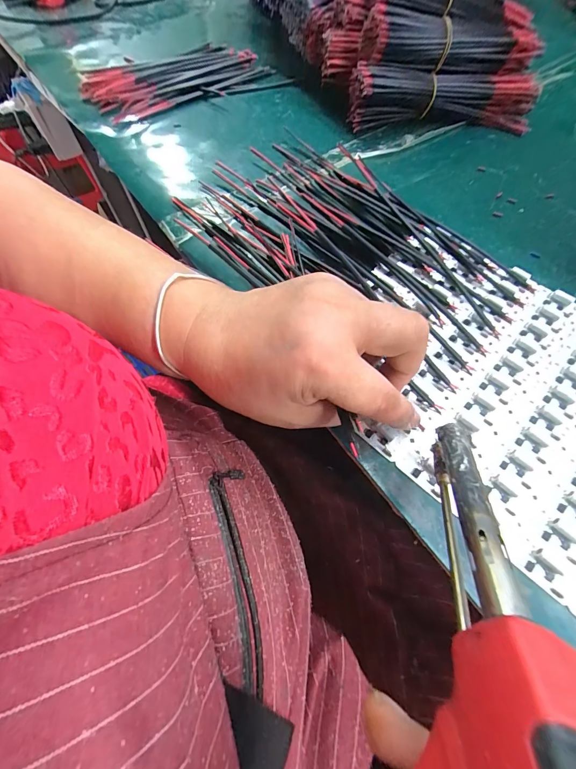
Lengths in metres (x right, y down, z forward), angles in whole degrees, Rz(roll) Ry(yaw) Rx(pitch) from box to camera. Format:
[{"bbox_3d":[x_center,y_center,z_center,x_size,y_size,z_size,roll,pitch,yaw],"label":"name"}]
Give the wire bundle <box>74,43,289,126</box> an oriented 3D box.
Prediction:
[{"bbox_3d":[-0.126,-0.367,0.401,0.216,0.020,0.104,-26,66,-11],"label":"wire bundle"}]

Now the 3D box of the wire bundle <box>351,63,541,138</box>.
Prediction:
[{"bbox_3d":[0.165,-0.301,0.354,0.197,0.049,0.042,-3,62,-2],"label":"wire bundle"}]

